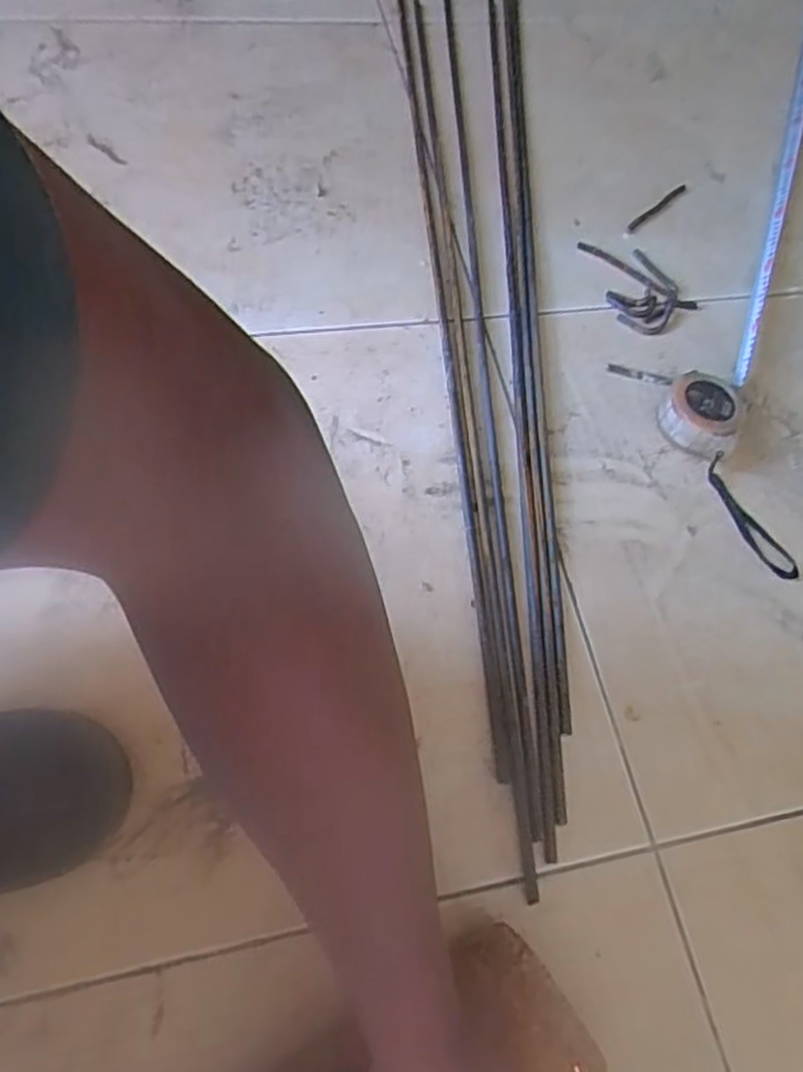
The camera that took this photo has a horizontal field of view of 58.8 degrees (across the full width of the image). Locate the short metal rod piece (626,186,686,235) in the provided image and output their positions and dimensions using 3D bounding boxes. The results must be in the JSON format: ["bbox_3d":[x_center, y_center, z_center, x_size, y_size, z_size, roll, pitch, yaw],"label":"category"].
[{"bbox_3d":[0.282,-0.362,0.787,0.011,0.004,0.105,43,66,14],"label":"short metal rod piece"}]

